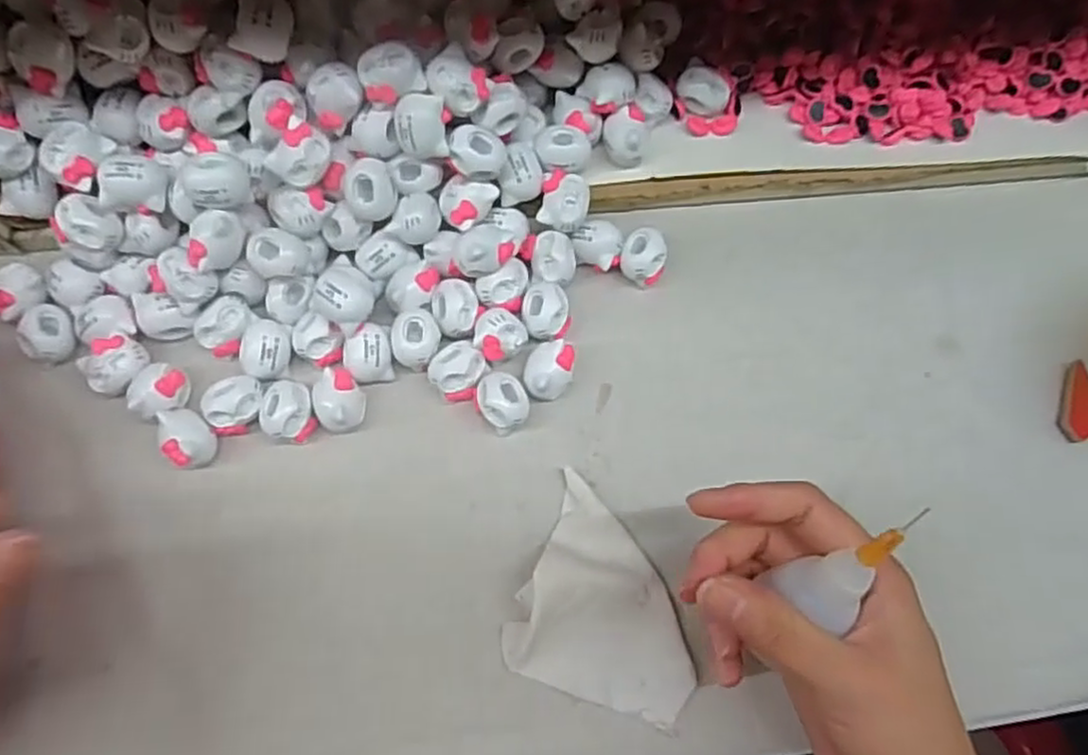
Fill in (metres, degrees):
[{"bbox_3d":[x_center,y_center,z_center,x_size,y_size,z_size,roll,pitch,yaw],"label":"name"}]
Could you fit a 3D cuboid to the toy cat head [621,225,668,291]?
[{"bbox_3d":[0.047,-0.055,0.335,0.021,0.020,0.020,13,69,3],"label":"toy cat head"}]

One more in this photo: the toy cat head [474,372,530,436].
[{"bbox_3d":[-0.018,0.012,0.313,0.022,0.021,0.022,1,69,-1],"label":"toy cat head"}]

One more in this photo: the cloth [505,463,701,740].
[{"bbox_3d":[0.030,0.091,0.290,0.075,0.012,0.077,22,70,7],"label":"cloth"}]

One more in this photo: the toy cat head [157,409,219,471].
[{"bbox_3d":[-0.149,0.025,0.300,0.025,0.016,0.020,42,73,13],"label":"toy cat head"}]

